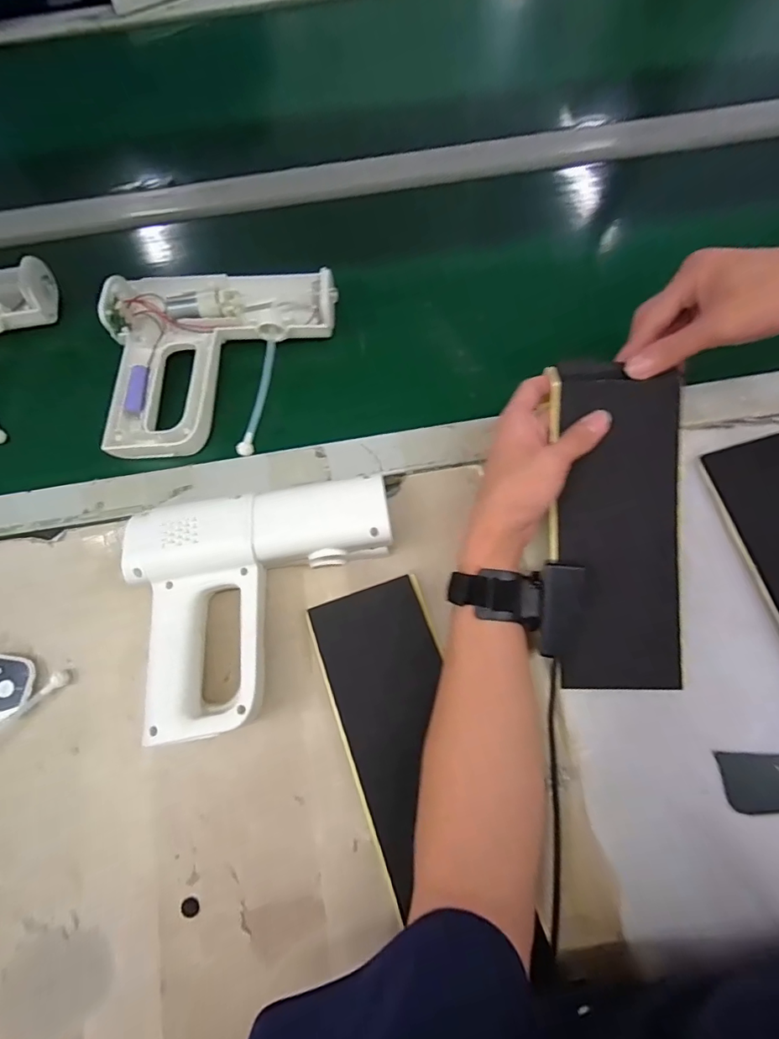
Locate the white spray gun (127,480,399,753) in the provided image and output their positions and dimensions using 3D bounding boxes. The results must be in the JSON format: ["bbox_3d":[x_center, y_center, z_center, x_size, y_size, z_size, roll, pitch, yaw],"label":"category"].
[{"bbox_3d":[-0.091,0.065,0.383,0.195,0.059,0.172,-9,74,-1],"label":"white spray gun"}]

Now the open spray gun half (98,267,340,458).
[{"bbox_3d":[-0.157,-0.152,0.461,0.212,0.039,0.177,-6,74,0],"label":"open spray gun half"}]

